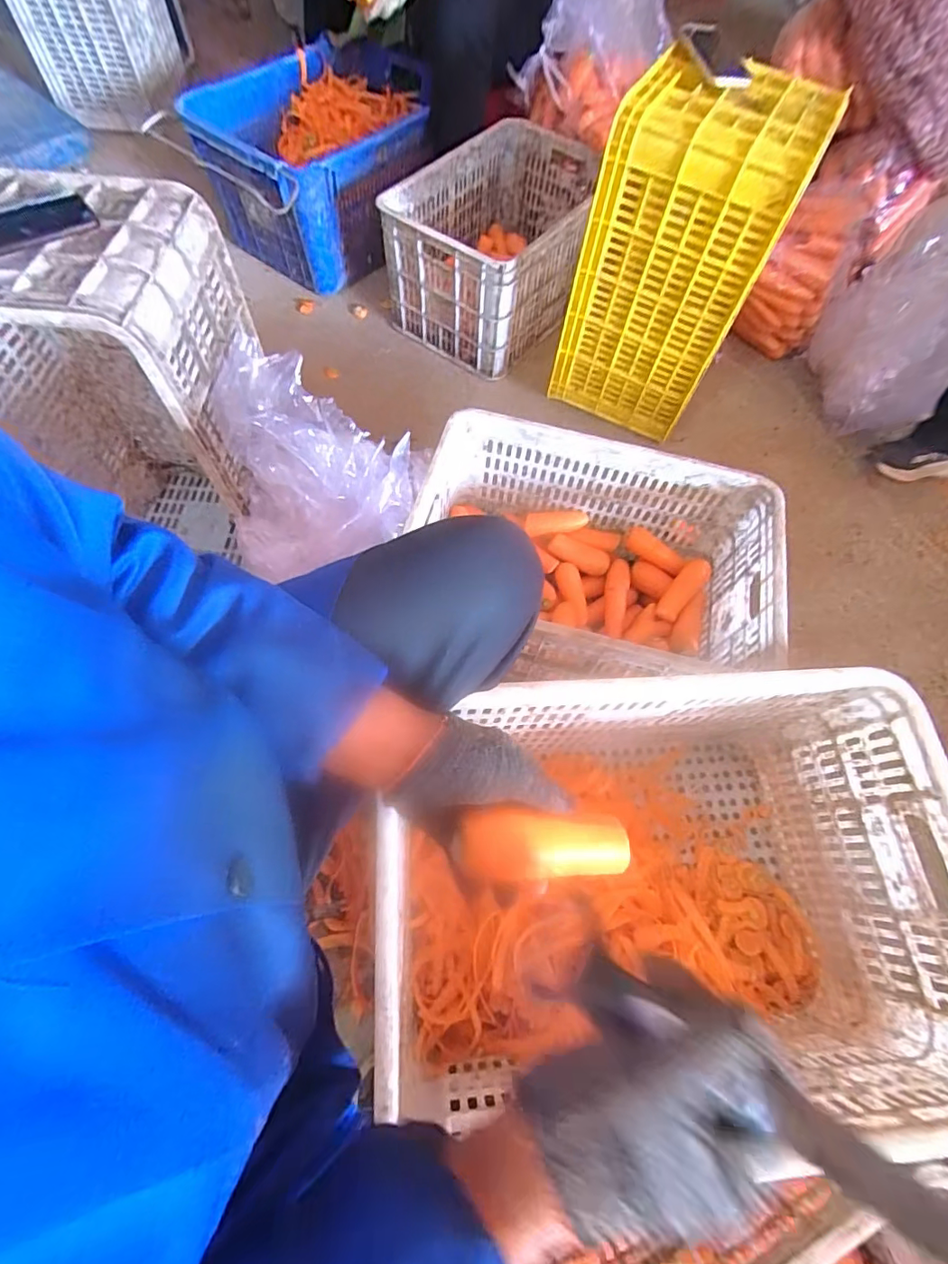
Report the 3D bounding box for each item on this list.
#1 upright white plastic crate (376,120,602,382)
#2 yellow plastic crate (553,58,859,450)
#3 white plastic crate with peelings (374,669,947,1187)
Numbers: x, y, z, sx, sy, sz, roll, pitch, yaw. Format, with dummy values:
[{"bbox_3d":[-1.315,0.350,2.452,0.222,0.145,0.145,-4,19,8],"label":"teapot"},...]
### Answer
[{"bbox_3d":[0.063,-0.943,1.236,0.376,0.265,0.527,34,68,12],"label":"upright white plastic crate"},{"bbox_3d":[0.380,-0.693,0.983,0.302,0.491,0.260,29,67,11],"label":"yellow plastic crate"},{"bbox_3d":[0.220,0.294,0.639,0.580,0.324,0.400,-1,65,-3],"label":"white plastic crate with peelings"}]

